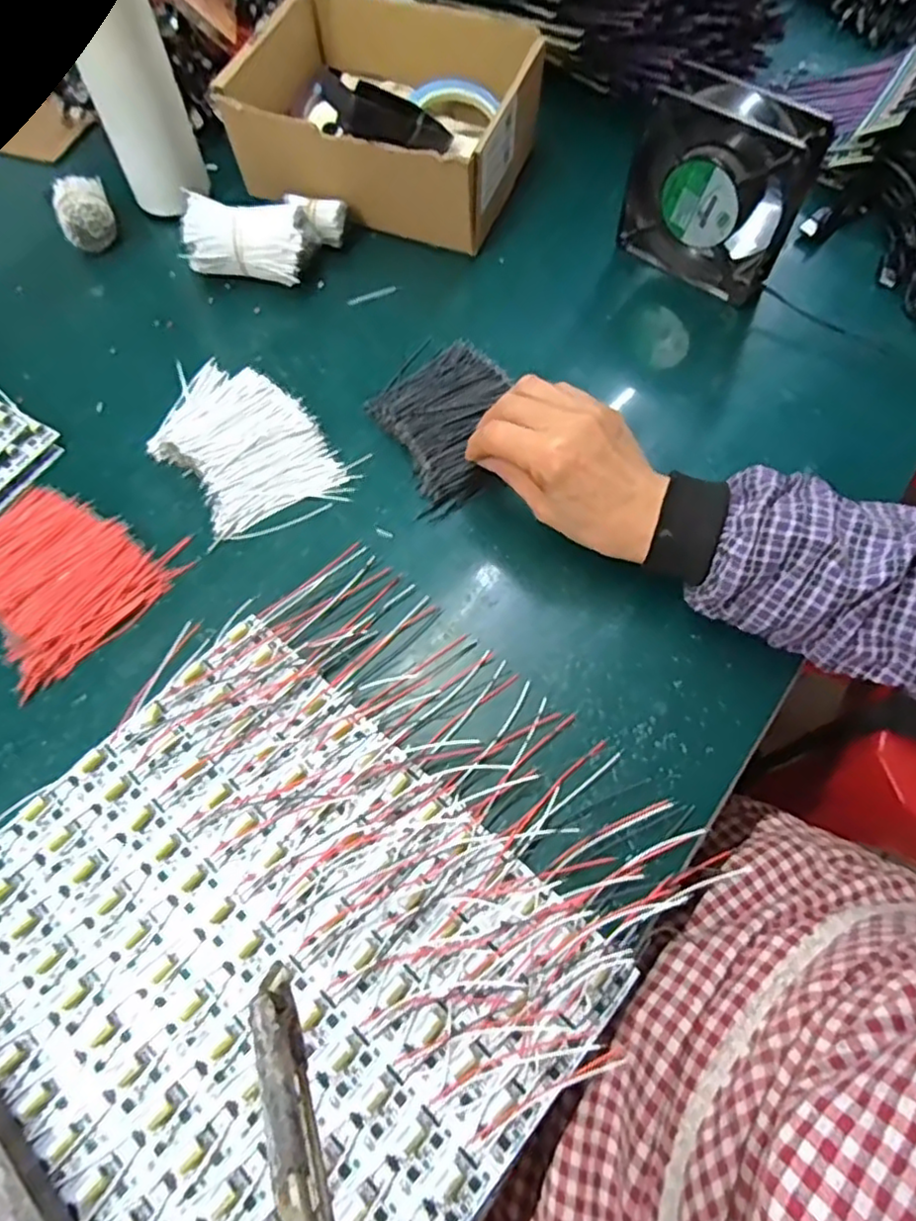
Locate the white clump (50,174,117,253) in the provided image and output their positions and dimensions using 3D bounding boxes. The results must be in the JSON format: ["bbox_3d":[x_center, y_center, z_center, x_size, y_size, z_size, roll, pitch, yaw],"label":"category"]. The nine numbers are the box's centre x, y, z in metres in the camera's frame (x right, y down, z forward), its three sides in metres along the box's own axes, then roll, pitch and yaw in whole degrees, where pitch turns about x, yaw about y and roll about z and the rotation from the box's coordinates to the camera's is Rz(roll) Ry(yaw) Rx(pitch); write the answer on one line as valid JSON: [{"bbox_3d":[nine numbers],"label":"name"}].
[{"bbox_3d":[-0.305,-0.325,0.542,0.040,0.034,0.048,-23,67,-11],"label":"white clump"}]

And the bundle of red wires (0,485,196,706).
[{"bbox_3d":[-0.253,-0.029,0.413,0.123,0.018,0.113,40,71,16],"label":"bundle of red wires"}]

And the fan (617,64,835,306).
[{"bbox_3d":[0.183,-0.303,0.489,0.127,0.130,0.039,40,70,17],"label":"fan"}]

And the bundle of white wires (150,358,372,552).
[{"bbox_3d":[-0.151,-0.115,0.455,0.152,0.014,0.102,39,71,16],"label":"bundle of white wires"}]

